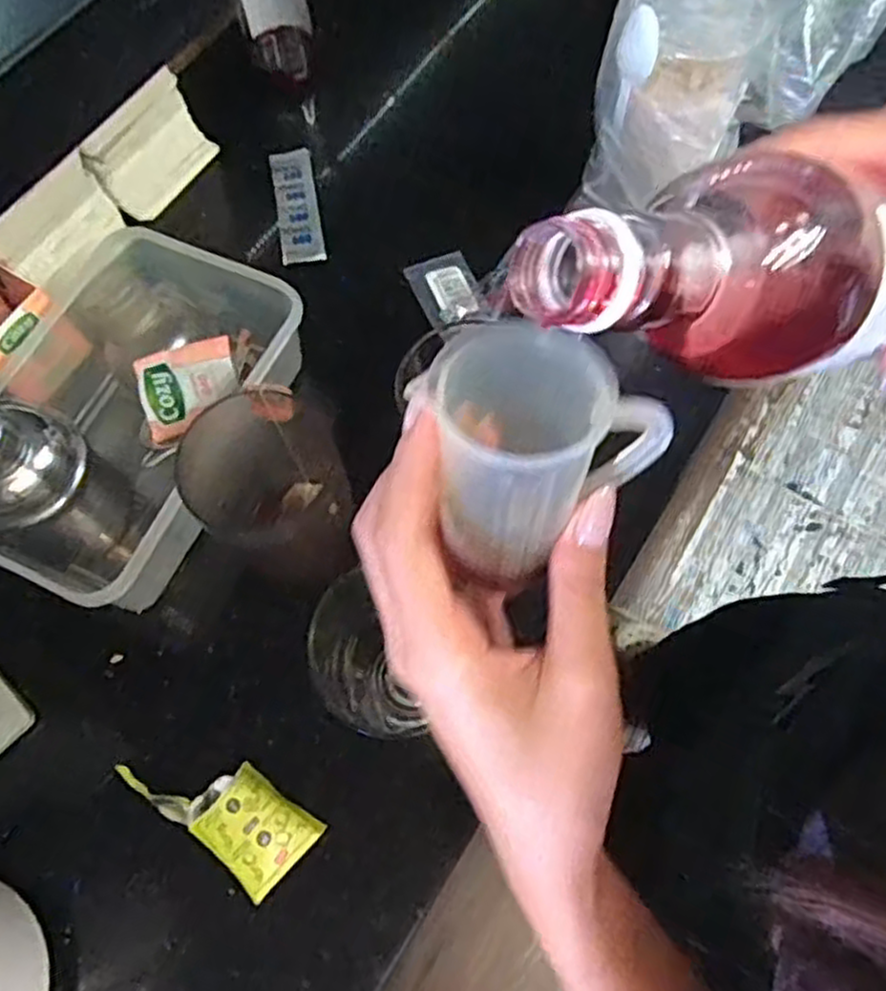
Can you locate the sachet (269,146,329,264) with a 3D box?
[{"bbox_3d":[-0.127,-0.253,0.648,0.038,0.012,0.118,-10,68,-3],"label":"sachet"}]

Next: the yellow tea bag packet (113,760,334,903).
[{"bbox_3d":[-0.132,0.190,0.459,0.110,0.026,0.055,41,73,6],"label":"yellow tea bag packet"}]

